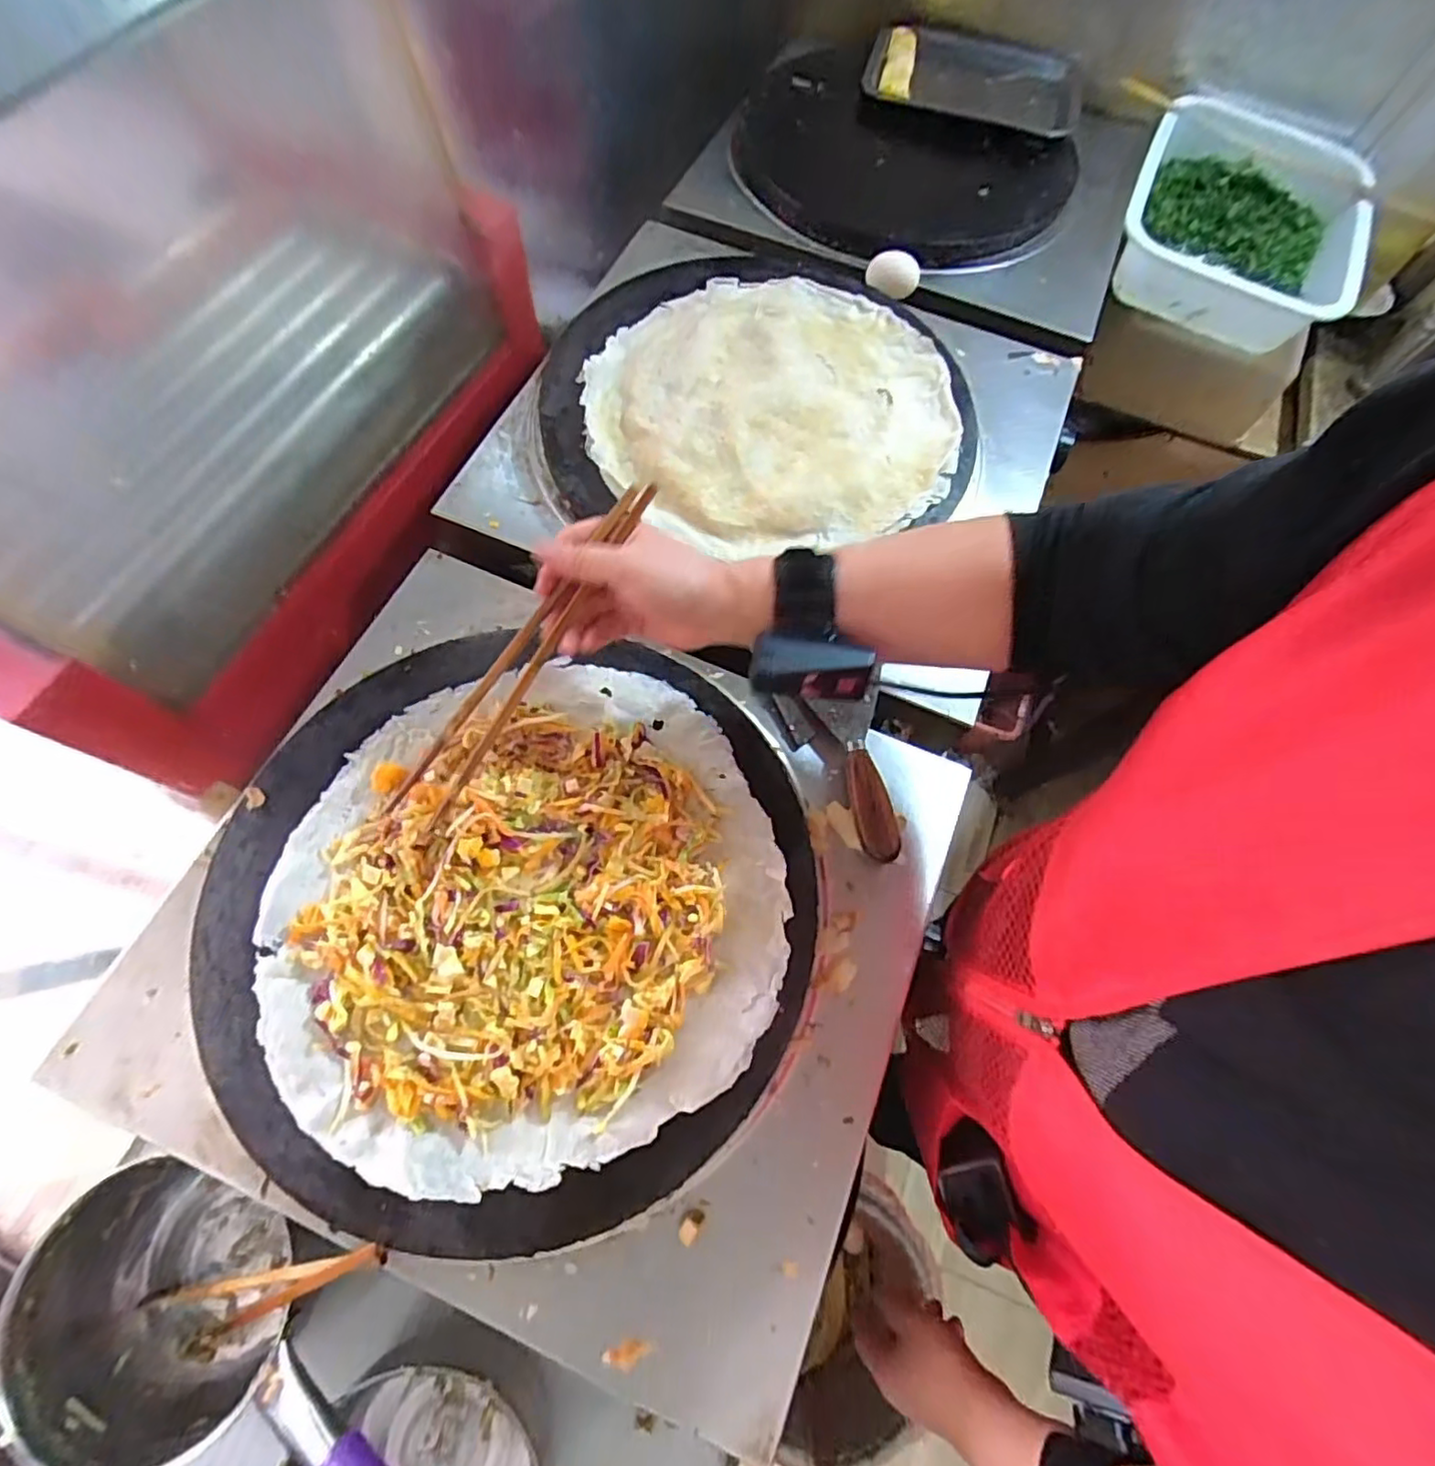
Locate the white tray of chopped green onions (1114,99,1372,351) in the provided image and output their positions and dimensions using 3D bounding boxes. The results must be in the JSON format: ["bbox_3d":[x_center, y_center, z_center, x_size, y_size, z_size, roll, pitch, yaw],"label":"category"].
[{"bbox_3d":[0.614,-0.592,0.759,0.251,0.083,0.304,24,69,6],"label":"white tray of chopped green onions"}]

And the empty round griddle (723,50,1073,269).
[{"bbox_3d":[0.204,-0.674,0.762,0.400,0.049,0.325,33,71,9],"label":"empty round griddle"}]

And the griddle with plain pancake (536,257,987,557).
[{"bbox_3d":[0.034,-0.307,0.588,0.374,0.033,0.361,-6,69,-6],"label":"griddle with plain pancake"}]

